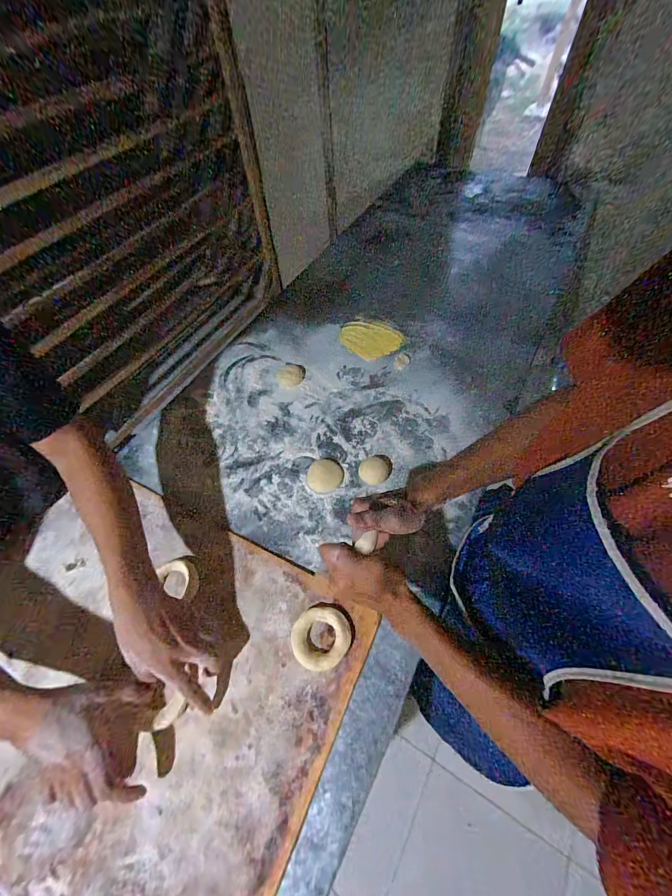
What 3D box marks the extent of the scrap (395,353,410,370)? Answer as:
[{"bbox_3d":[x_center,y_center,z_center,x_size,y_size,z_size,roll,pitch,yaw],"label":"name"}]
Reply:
[{"bbox_3d":[0.141,-0.184,0.719,0.029,0.007,0.040,6,59,7],"label":"scrap"}]

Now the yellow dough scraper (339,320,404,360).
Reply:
[{"bbox_3d":[0.075,-0.253,0.771,0.137,0.011,0.101,39,68,24],"label":"yellow dough scraper"}]

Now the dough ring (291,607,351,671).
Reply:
[{"bbox_3d":[-0.020,0.257,0.459,0.076,0.018,0.071,-2,58,3],"label":"dough ring"}]

